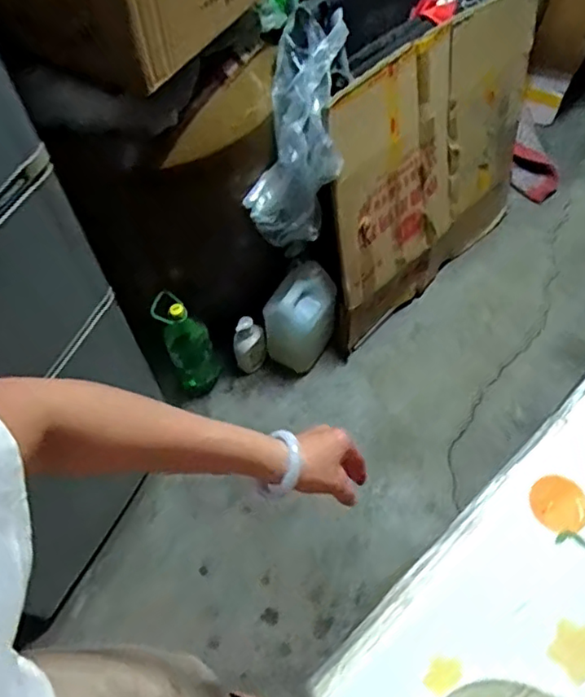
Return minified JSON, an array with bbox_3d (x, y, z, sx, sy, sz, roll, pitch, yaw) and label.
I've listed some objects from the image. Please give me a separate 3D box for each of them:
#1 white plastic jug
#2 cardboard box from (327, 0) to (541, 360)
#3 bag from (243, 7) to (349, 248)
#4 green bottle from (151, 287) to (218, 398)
[{"bbox_3d":[0.018,-0.063,1.435,0.173,0.247,0.122,-40,65,-22],"label":"white plastic jug"},{"bbox_3d":[0.335,-0.396,1.414,0.703,0.637,0.058,-40,49,-22],"label":"cardboard box"},{"bbox_3d":[0.018,-0.404,1.112,0.153,0.445,0.091,13,24,9],"label":"bag"},{"bbox_3d":[-0.238,-0.005,1.366,0.099,0.295,0.091,-17,59,-10],"label":"green bottle"}]

